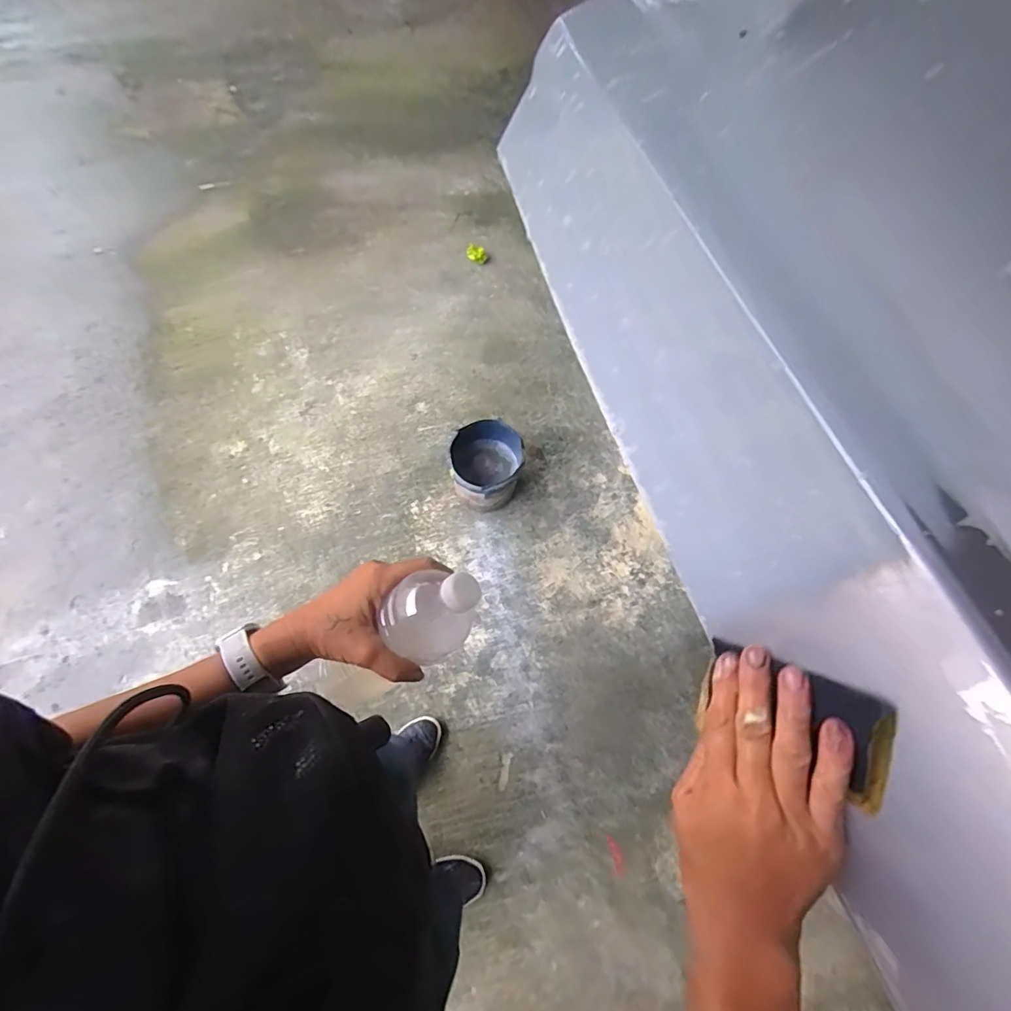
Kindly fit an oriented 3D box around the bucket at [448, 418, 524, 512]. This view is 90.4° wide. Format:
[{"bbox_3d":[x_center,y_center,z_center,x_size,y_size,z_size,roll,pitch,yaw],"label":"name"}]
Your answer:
[{"bbox_3d":[-0.057,-0.109,1.556,0.213,0.226,0.226,1,67,-2],"label":"bucket"}]

